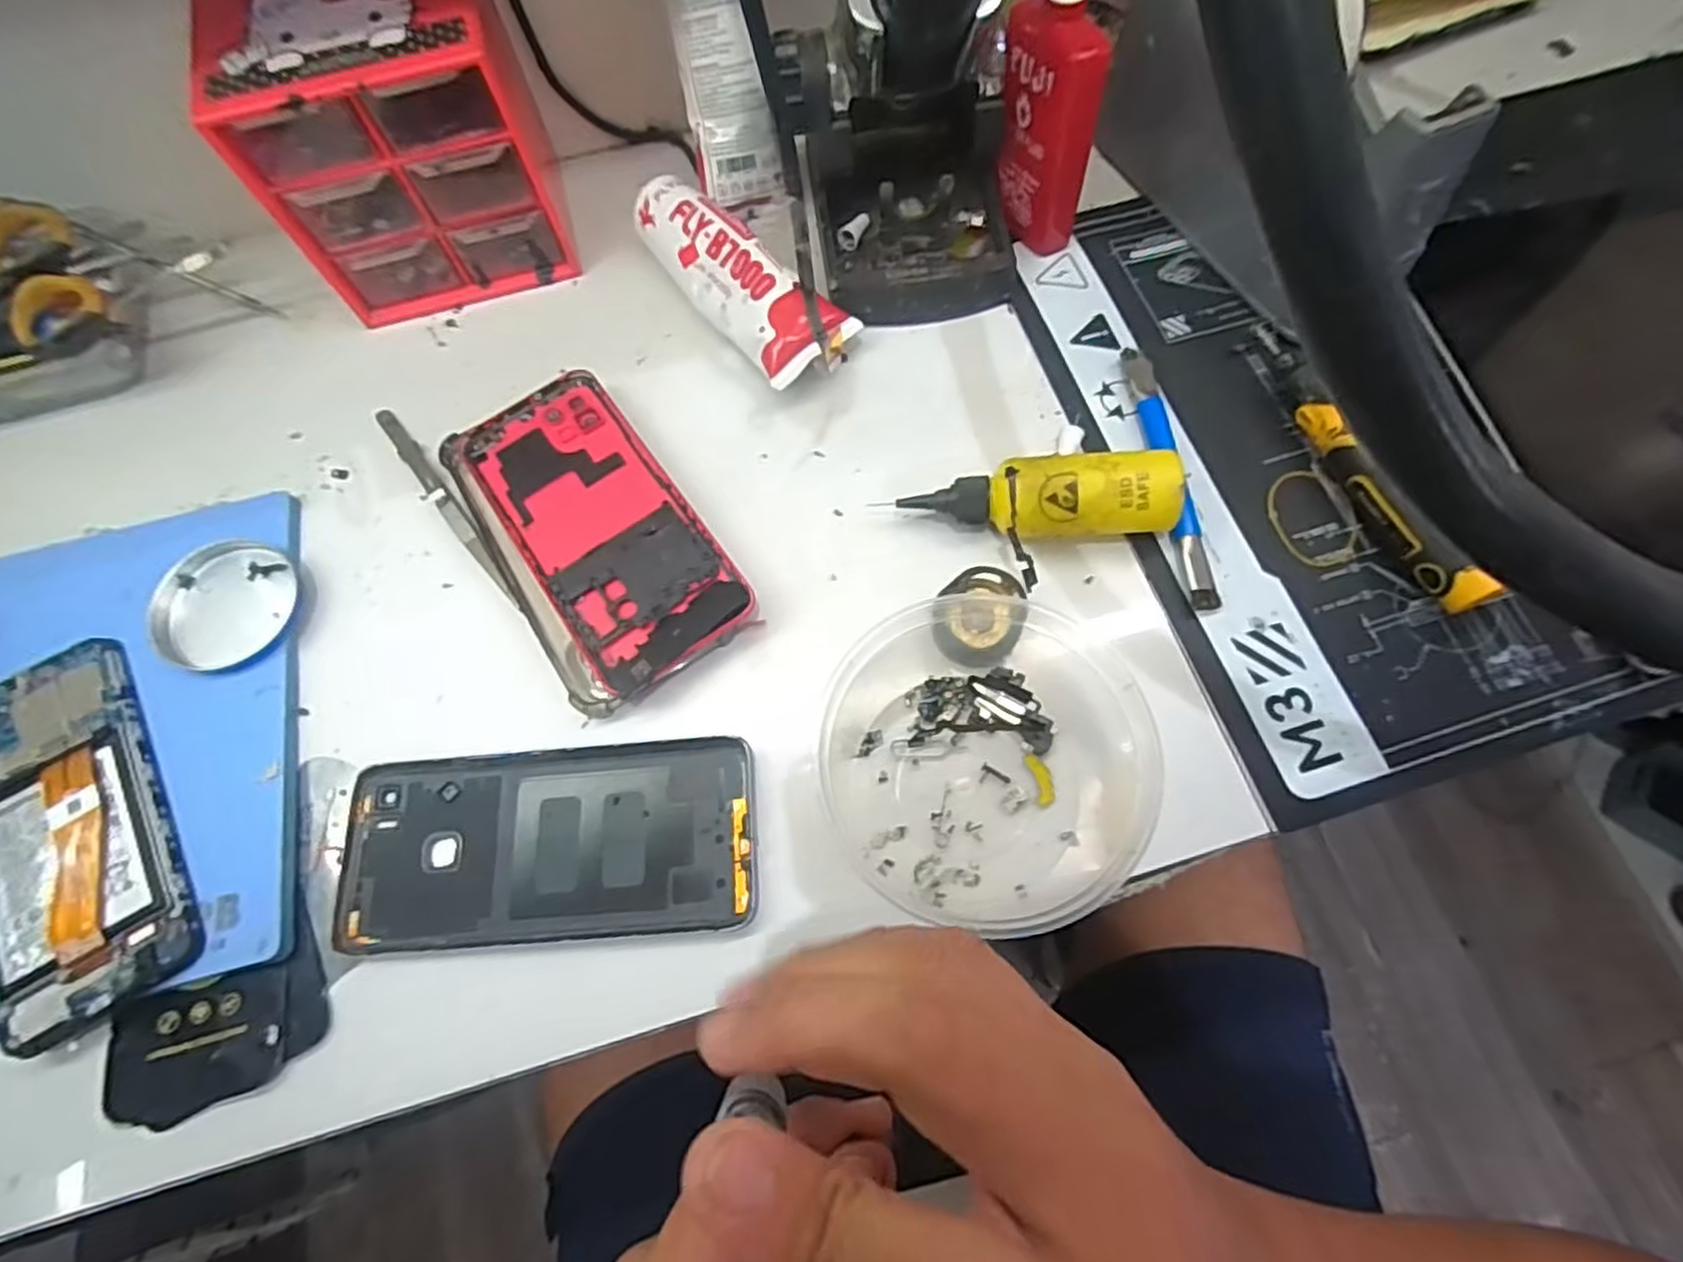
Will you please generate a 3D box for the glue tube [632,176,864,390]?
[{"bbox_3d":[-0.053,-0.186,0.402,0.050,0.041,0.136,-37,71,-13],"label":"glue tube"}]

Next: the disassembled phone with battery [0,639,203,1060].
[{"bbox_3d":[-0.316,0.080,0.311,0.069,0.015,0.158,-32,70,-11],"label":"disassembled phone with battery"}]

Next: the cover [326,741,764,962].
[{"bbox_3d":[-0.120,0.086,0.311,0.165,0.007,0.076,-4,67,0],"label":"cover"}]

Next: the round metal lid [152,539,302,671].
[{"bbox_3d":[-0.283,-0.012,0.351,0.054,0.015,0.059,3,67,3],"label":"round metal lid"}]

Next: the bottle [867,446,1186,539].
[{"bbox_3d":[0.088,-0.056,0.347,0.118,0.041,0.034,-4,67,1],"label":"bottle"}]

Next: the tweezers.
[{"bbox_3d":[-0.195,-0.063,0.373,0.009,0.014,0.152,-37,71,-13],"label":"tweezers"}]

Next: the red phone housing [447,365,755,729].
[{"bbox_3d":[-0.118,-0.046,0.359,0.085,0.020,0.167,-33,70,-11],"label":"red phone housing"}]

